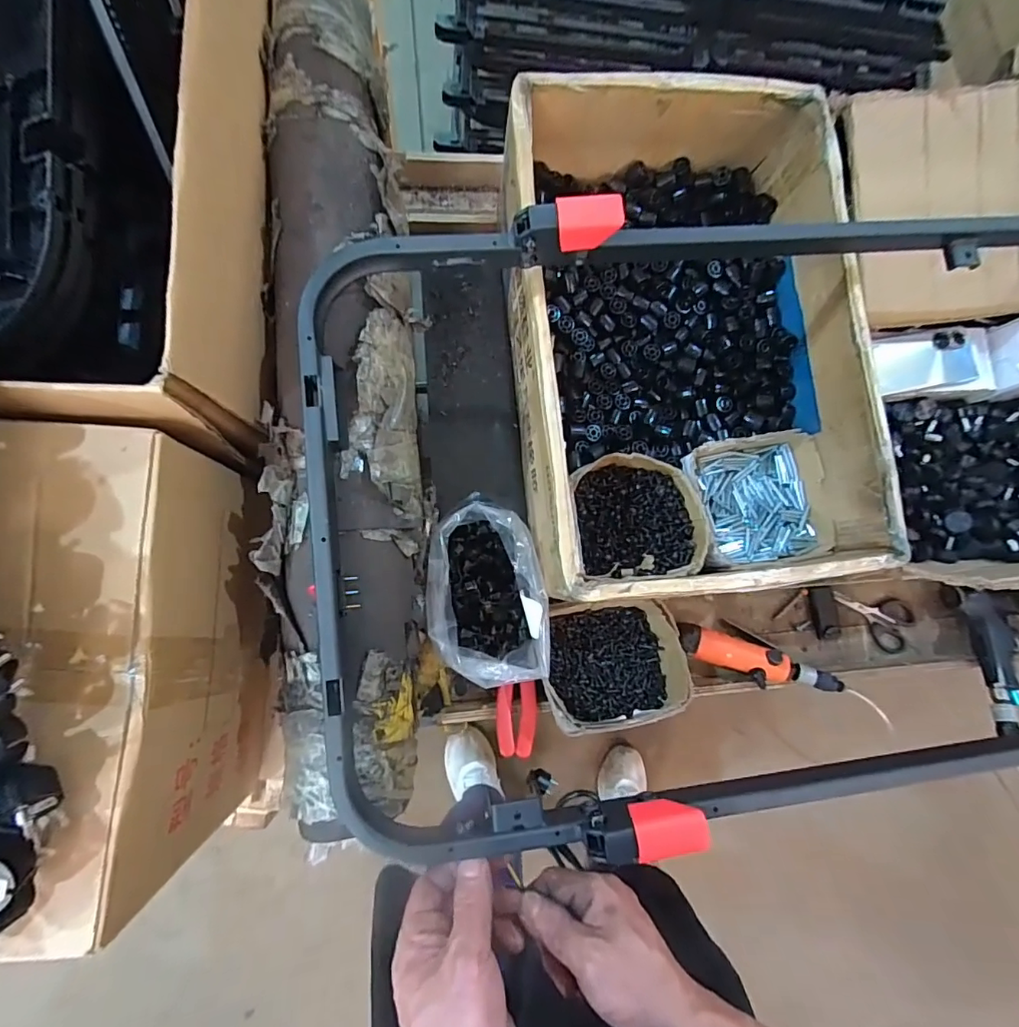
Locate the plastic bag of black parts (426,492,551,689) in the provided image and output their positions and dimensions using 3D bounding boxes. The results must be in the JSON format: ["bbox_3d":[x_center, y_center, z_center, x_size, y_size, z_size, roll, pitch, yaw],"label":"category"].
[{"bbox_3d":[-0.025,0.083,0.561,0.123,0.104,0.200,-4,83,-7],"label":"plastic bag of black parts"}]

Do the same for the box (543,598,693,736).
[{"bbox_3d":[0.116,0.168,0.590,0.160,0.072,0.130,-11,84,-7],"label":"box"}]

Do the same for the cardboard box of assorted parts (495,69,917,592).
[{"bbox_3d":[0.189,-0.186,0.595,0.355,0.192,0.532,-2,83,-6],"label":"cardboard box of assorted parts"}]

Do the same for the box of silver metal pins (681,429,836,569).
[{"bbox_3d":[0.290,-0.014,0.622,0.151,0.076,0.144,-7,84,-7],"label":"box of silver metal pins"}]

